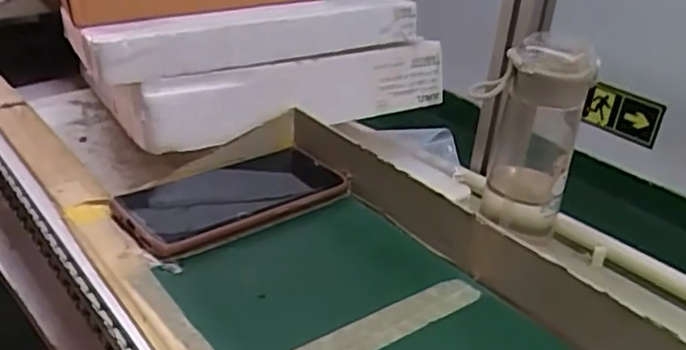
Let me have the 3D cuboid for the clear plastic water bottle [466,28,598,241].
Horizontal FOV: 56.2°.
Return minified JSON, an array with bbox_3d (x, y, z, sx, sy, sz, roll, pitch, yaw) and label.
[{"bbox_3d":[0.163,-0.039,0.607,0.097,0.194,0.082,8,30,4],"label":"clear plastic water bottle"}]

